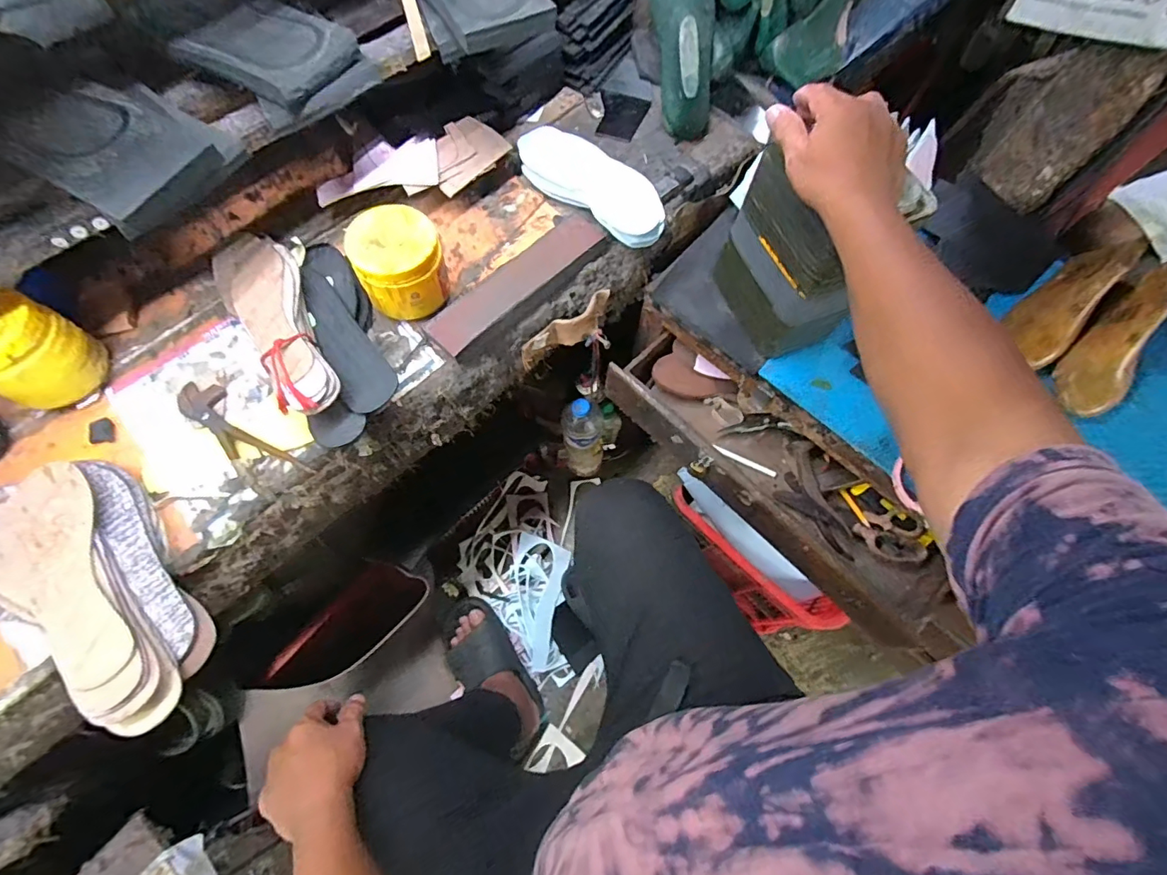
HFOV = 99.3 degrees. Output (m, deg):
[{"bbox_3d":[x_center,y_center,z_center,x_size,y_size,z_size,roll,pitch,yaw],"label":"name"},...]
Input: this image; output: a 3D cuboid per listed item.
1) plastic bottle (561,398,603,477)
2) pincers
[{"bbox_3d":[-0.001,0.007,0.951,0.079,0.227,0.068,-8,68,-5],"label":"plastic bottle"},{"bbox_3d":[-0.372,-0.003,0.532,0.179,0.014,0.049,38,71,13],"label":"pincers"}]

